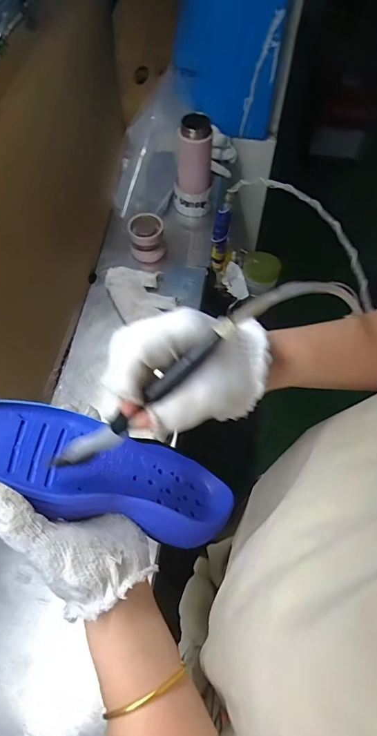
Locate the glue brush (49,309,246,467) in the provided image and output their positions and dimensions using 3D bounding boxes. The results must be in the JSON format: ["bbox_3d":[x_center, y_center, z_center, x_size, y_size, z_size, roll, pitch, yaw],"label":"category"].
[{"bbox_3d":[-0.026,0.020,0.294,0.170,0.020,0.015,-39,67,2],"label":"glue brush"}]

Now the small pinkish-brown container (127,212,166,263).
[{"bbox_3d":[-0.081,-0.251,0.807,0.066,0.077,0.063,-1,62,1],"label":"small pinkish-brown container"}]

